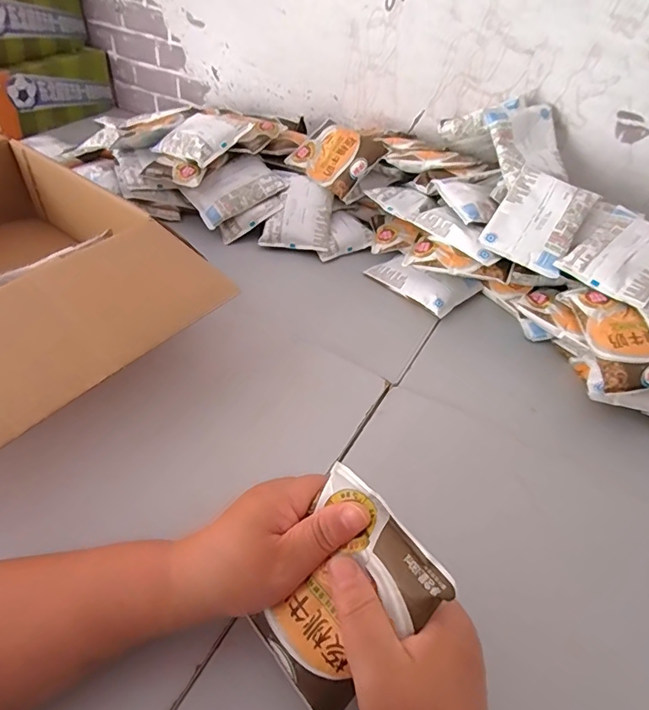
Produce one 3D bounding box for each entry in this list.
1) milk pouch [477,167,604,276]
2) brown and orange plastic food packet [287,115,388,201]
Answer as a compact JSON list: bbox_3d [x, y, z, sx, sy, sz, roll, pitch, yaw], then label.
[{"bbox_3d":[0.249,-0.158,0.561,0.091,0.016,0.116,28,79,24],"label":"milk pouch"},{"bbox_3d":[0.015,-0.284,0.688,0.118,0.019,0.090,39,94,25],"label":"brown and orange plastic food packet"}]

